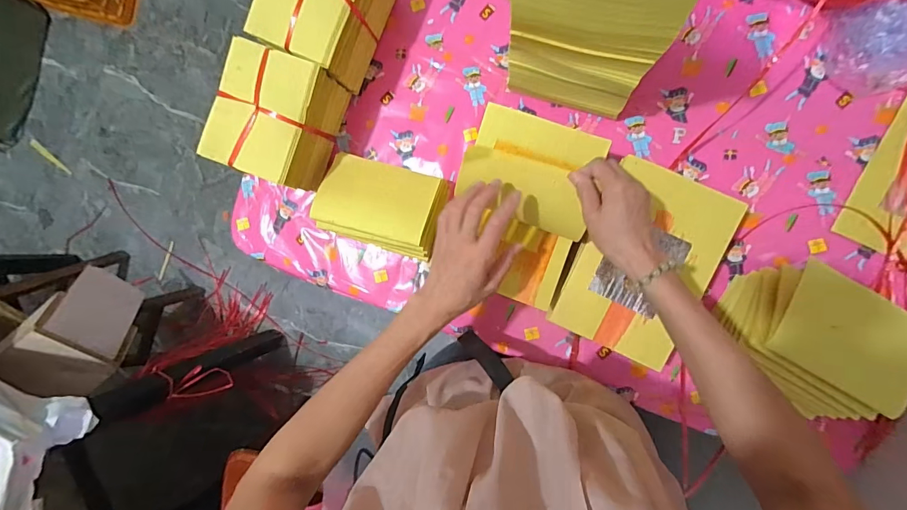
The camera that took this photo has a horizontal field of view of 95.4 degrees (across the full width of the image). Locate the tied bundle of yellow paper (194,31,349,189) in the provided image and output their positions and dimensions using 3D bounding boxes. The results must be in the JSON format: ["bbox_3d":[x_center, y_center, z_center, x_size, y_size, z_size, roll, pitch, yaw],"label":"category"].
[{"bbox_3d":[-0.242,-0.188,0.584,0.116,0.129,0.157,21,95,7],"label":"tied bundle of yellow paper"}]

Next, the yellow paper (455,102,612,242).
[{"bbox_3d":[0.095,-0.104,0.492,0.155,0.076,0.128,19,95,7],"label":"yellow paper"}]

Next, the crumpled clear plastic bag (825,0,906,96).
[{"bbox_3d":[0.557,-0.268,0.506,0.139,0.072,0.112,-5,92,8],"label":"crumpled clear plastic bag"}]

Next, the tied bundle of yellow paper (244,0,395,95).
[{"bbox_3d":[-0.171,-0.336,0.574,0.114,0.150,0.160,25,96,6],"label":"tied bundle of yellow paper"}]

